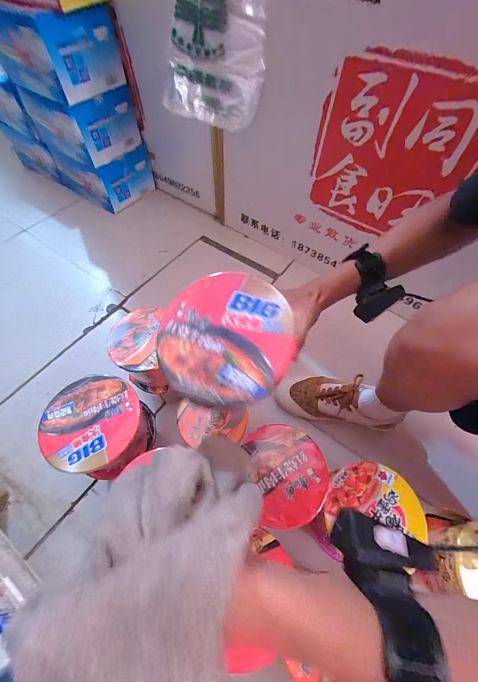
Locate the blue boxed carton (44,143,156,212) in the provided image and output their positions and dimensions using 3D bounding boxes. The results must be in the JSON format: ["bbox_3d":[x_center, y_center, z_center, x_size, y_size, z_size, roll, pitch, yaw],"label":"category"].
[{"bbox_3d":[-0.484,-0.626,1.036,0.273,0.154,0.226,34,65,17],"label":"blue boxed carton"}]

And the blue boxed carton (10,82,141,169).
[{"bbox_3d":[-0.496,-0.707,0.897,0.257,0.155,0.212,30,64,15],"label":"blue boxed carton"}]

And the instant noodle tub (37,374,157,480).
[{"bbox_3d":[-0.228,0.147,0.478,0.132,0.117,0.137,0,60,-1],"label":"instant noodle tub"}]

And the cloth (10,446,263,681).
[{"bbox_3d":[-0.059,0.137,0.189,0.120,0.097,0.125,18,61,9],"label":"cloth"}]

